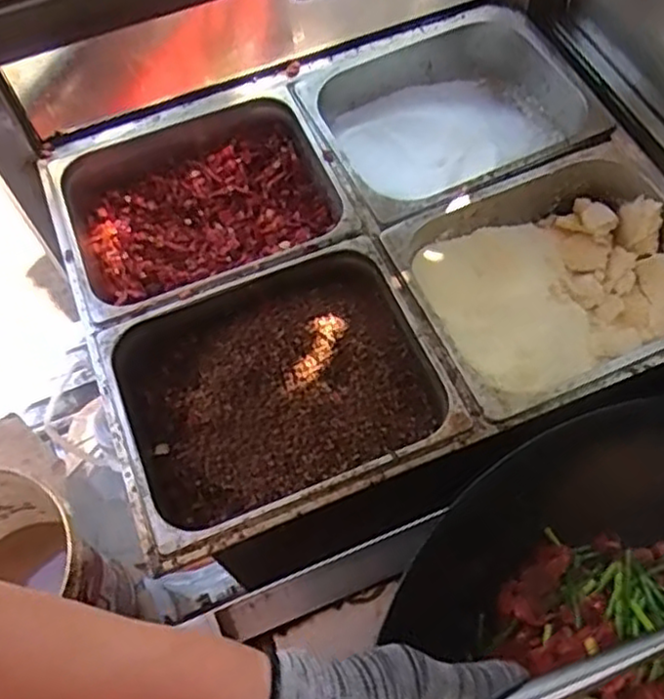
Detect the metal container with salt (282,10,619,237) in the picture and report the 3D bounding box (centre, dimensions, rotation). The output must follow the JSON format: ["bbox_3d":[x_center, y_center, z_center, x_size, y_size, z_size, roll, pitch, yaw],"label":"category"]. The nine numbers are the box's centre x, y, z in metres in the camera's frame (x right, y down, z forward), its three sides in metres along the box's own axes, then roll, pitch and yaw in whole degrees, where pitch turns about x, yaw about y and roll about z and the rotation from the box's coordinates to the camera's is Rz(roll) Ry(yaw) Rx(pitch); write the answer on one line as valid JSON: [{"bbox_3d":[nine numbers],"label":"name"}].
[{"bbox_3d":[0.149,-0.291,0.919,0.337,0.099,0.268,-23,63,-8],"label":"metal container with salt"}]

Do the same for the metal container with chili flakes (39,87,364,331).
[{"bbox_3d":[-0.155,-0.171,0.878,0.320,0.106,0.271,-21,63,-7],"label":"metal container with chili flakes"}]

